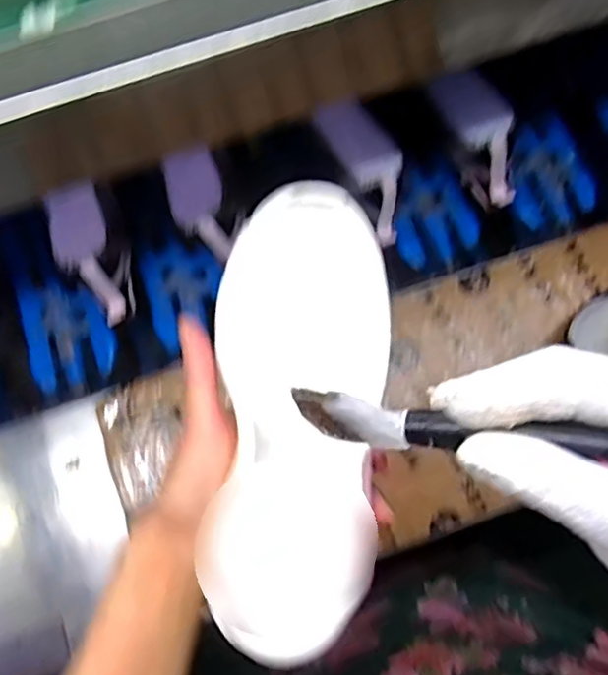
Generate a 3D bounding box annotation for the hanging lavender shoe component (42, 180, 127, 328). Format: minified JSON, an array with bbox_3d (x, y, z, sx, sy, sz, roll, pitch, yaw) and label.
[{"bbox_3d":[-0.214,-0.087,0.630,0.052,0.064,0.141,-20,79,-5],"label":"hanging lavender shoe component"}]

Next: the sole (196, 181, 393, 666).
[{"bbox_3d":[-0.002,0.041,0.318,0.084,0.022,0.222,4,90,0],"label":"sole"}]

